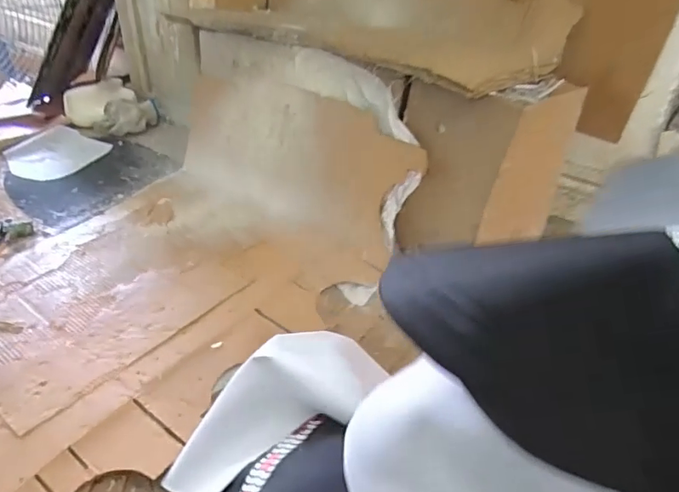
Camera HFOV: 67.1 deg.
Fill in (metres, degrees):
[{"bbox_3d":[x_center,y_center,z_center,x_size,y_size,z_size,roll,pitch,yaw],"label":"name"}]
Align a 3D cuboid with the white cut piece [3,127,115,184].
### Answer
[{"bbox_3d":[-0.742,-0.239,1.327,0.232,0.021,0.242,16,38,19],"label":"white cut piece"}]

